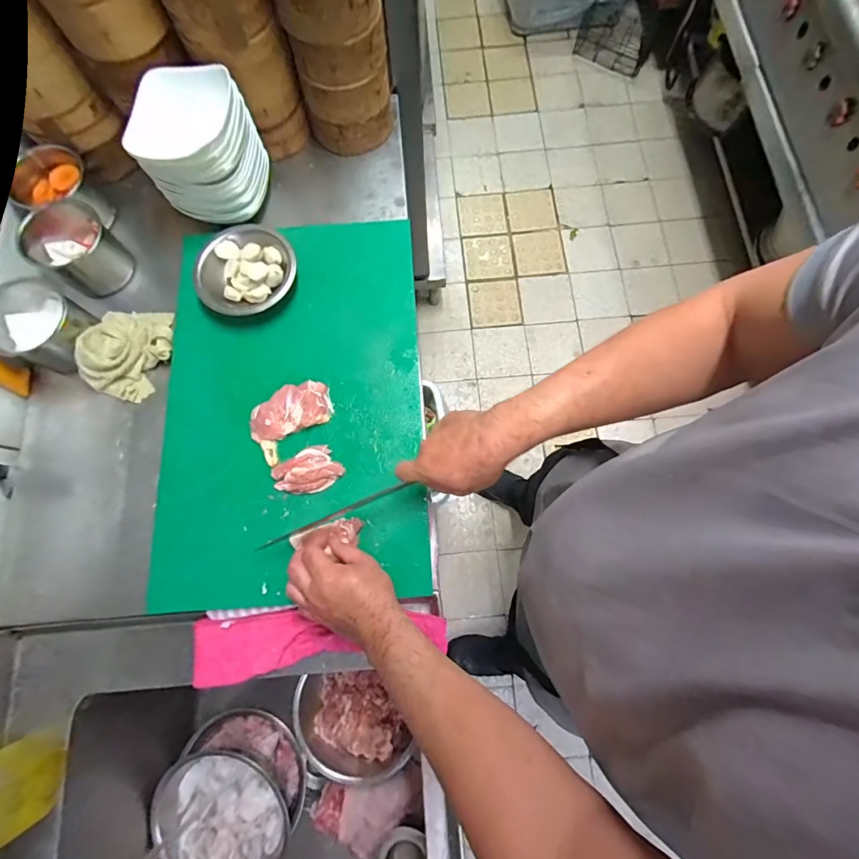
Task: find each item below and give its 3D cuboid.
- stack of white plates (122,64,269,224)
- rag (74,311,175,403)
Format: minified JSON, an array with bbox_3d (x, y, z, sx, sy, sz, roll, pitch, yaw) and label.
[{"bbox_3d":[-0.345,-0.427,0.631,0.116,0.158,0.150,13,77,5],"label":"stack of white plates"},{"bbox_3d":[-0.465,-0.127,0.632,0.110,0.059,0.149,26,78,8],"label":"rag"}]

